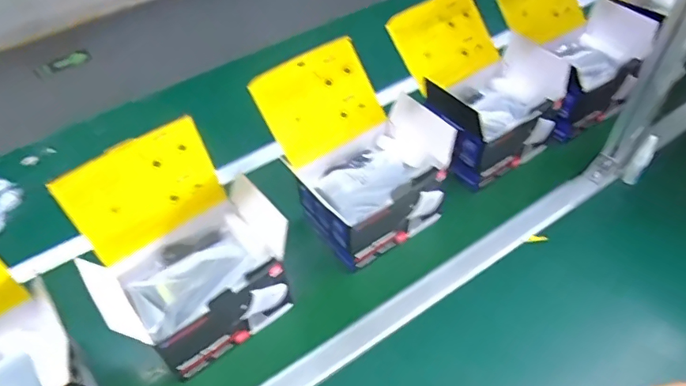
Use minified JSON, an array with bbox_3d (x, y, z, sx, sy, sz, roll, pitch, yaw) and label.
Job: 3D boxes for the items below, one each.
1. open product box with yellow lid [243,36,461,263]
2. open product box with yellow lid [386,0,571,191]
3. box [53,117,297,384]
[{"bbox_3d":[0.022,-0.076,0.850,0.262,0.228,0.262,-31,55,-22],"label":"open product box with yellow lid"},{"bbox_3d":[0.260,-0.206,0.953,0.250,0.229,0.276,-29,54,-21],"label":"open product box with yellow lid"},{"bbox_3d":[-0.230,0.084,0.715,0.244,0.263,0.209,-31,55,-22],"label":"box"}]

